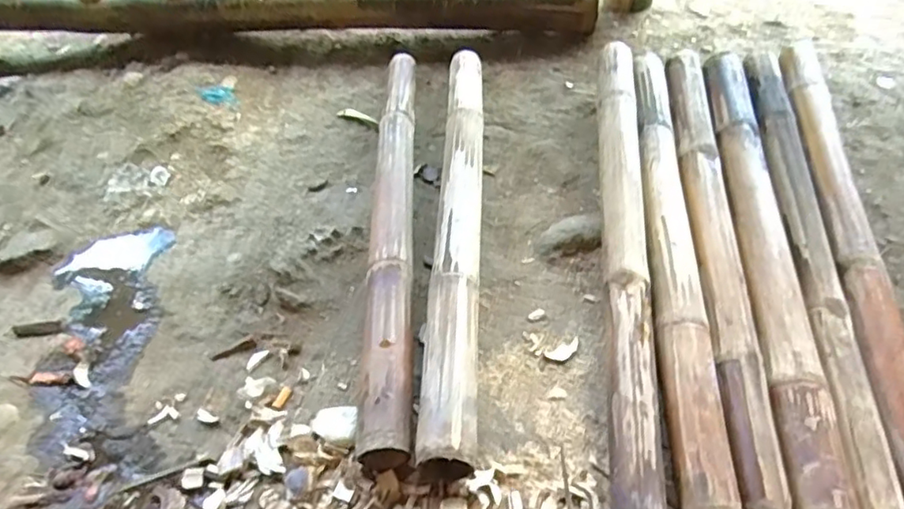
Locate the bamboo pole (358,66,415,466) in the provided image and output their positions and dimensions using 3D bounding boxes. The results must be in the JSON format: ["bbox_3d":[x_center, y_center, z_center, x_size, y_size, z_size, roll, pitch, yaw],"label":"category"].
[{"bbox_3d":[-0.074,-0.064,0.744,0.055,0.046,0.646,-4,52,2],"label":"bamboo pole"}]

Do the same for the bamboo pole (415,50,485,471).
[{"bbox_3d":[0.010,-0.056,0.740,0.056,0.077,0.642,0,52,4],"label":"bamboo pole"}]

